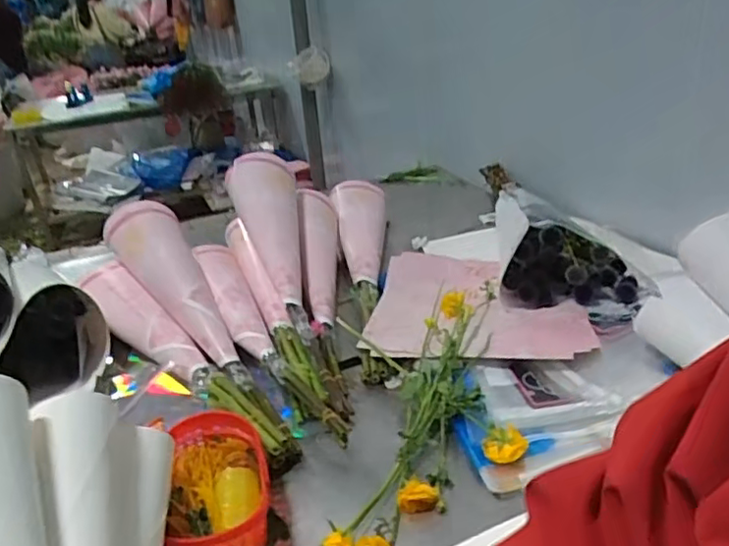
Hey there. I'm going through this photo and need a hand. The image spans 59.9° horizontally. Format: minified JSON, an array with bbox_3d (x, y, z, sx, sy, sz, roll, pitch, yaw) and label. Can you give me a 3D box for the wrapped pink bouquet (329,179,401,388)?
[{"bbox_3d":[0.000,-0.035,1.282,0.124,0.117,0.662,-5,26,0],"label":"wrapped pink bouquet"}]

